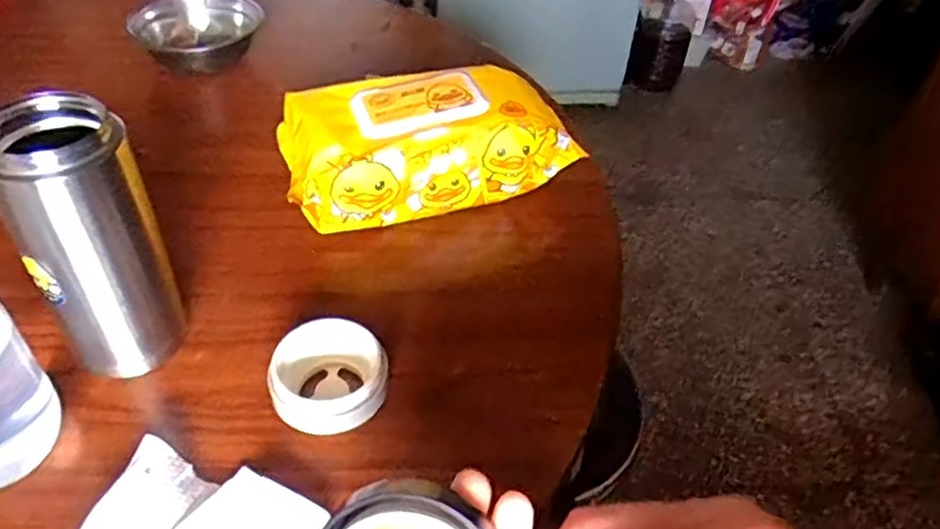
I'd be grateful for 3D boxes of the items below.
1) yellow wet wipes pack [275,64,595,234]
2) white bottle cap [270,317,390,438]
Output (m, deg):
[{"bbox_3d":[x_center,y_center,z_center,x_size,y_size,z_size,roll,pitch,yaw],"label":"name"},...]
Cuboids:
[{"bbox_3d":[-0.036,-0.094,0.546,0.212,0.086,0.108,-11,46,-17],"label":"yellow wet wipes pack"},{"bbox_3d":[-0.081,0.068,0.398,0.063,0.036,0.063,3,43,-2],"label":"white bottle cap"}]

